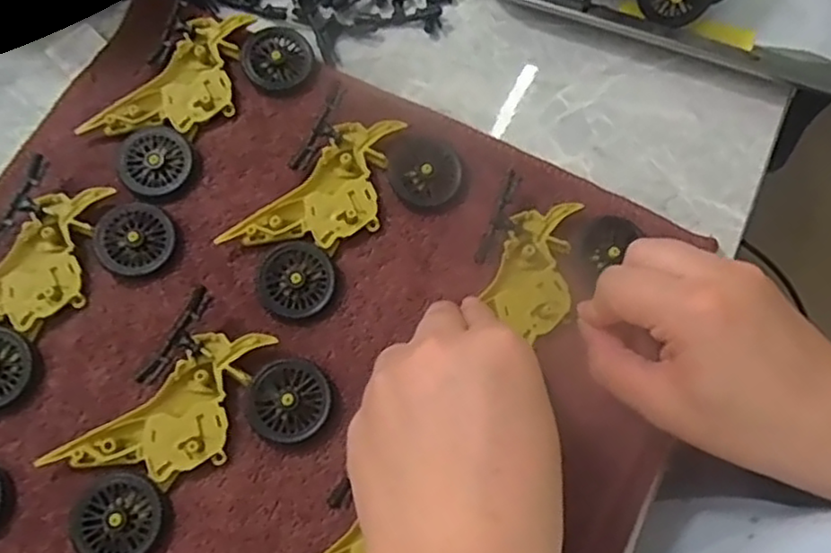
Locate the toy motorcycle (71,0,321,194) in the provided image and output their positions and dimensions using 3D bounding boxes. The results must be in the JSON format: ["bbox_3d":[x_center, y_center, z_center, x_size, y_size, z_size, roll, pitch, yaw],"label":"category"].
[{"bbox_3d":[-0.116,-0.098,0.363,0.069,0.020,0.116,40,74,13],"label":"toy motorcycle"}]

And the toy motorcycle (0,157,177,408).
[{"bbox_3d":[-0.177,0.002,0.324,0.074,0.021,0.113,37,73,12],"label":"toy motorcycle"}]

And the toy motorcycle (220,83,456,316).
[{"bbox_3d":[-0.036,-0.034,0.335,0.074,0.014,0.114,33,73,11],"label":"toy motorcycle"}]

